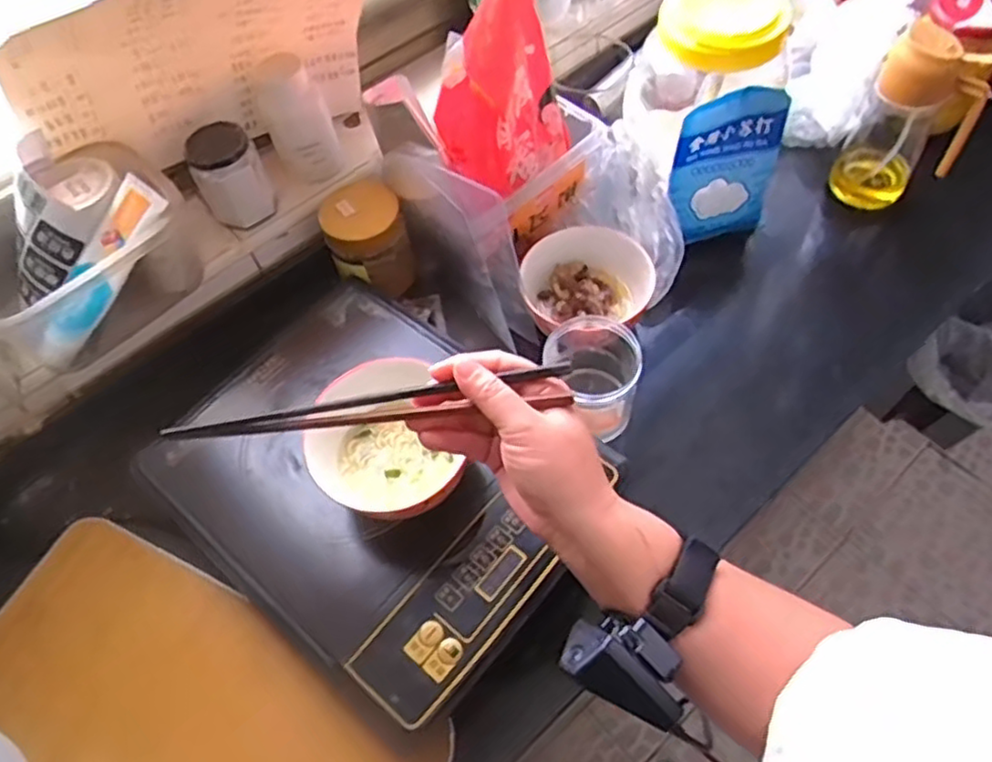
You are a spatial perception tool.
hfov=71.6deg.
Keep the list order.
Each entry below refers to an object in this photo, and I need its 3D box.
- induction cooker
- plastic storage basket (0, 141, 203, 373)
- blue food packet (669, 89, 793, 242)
[{"bbox_3d":[-0.105,0.077,0.592,0.352,0.041,0.264,35,68,22],"label":"induction cooker"},{"bbox_3d":[-0.370,-0.110,0.610,0.188,0.105,0.132,-39,64,-18],"label":"plastic storage basket"},{"bbox_3d":[0.231,-0.212,0.691,0.109,0.155,0.020,-14,45,-7],"label":"blue food packet"}]

